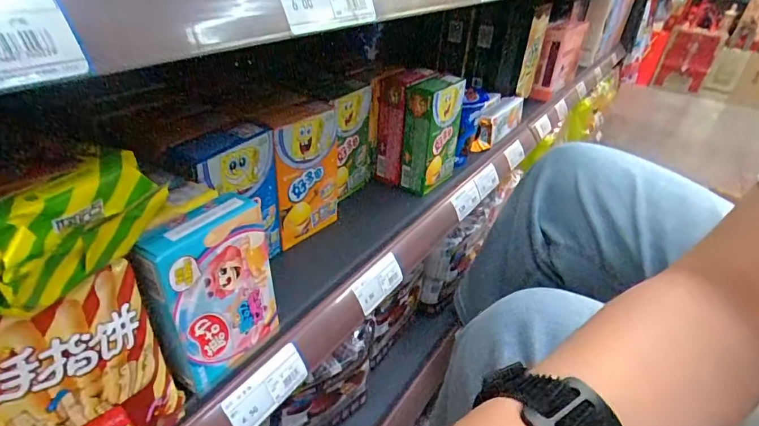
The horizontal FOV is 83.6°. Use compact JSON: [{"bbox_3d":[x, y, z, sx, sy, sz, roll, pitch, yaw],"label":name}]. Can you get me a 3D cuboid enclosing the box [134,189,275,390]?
[{"bbox_3d":[-0.127,0.059,0.324,0.041,0.129,0.091,24,38,25],"label":"box"}]

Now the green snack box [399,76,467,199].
[{"bbox_3d":[0.072,-0.111,0.599,0.048,0.147,0.094,24,38,25],"label":"green snack box"}]

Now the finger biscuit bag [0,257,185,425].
[{"bbox_3d":[-0.169,0.102,0.248,0.029,0.140,0.086,29,41,30],"label":"finger biscuit bag"}]

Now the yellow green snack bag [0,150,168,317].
[{"bbox_3d":[-0.146,0.007,0.205,0.023,0.055,0.085,12,35,9],"label":"yellow green snack bag"}]

